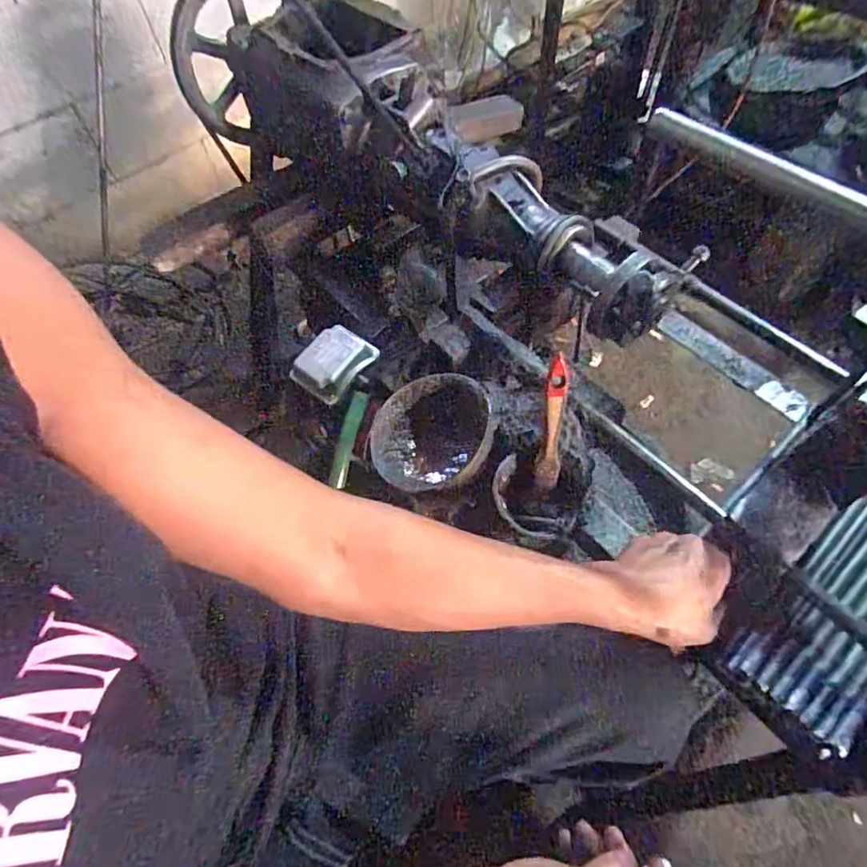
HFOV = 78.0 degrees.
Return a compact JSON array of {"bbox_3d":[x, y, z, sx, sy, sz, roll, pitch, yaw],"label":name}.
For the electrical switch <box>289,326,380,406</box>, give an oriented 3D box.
[{"bbox_3d":[-0.115,-0.083,0.621,0.067,0.028,0.082,30,64,19],"label":"electrical switch"}]

